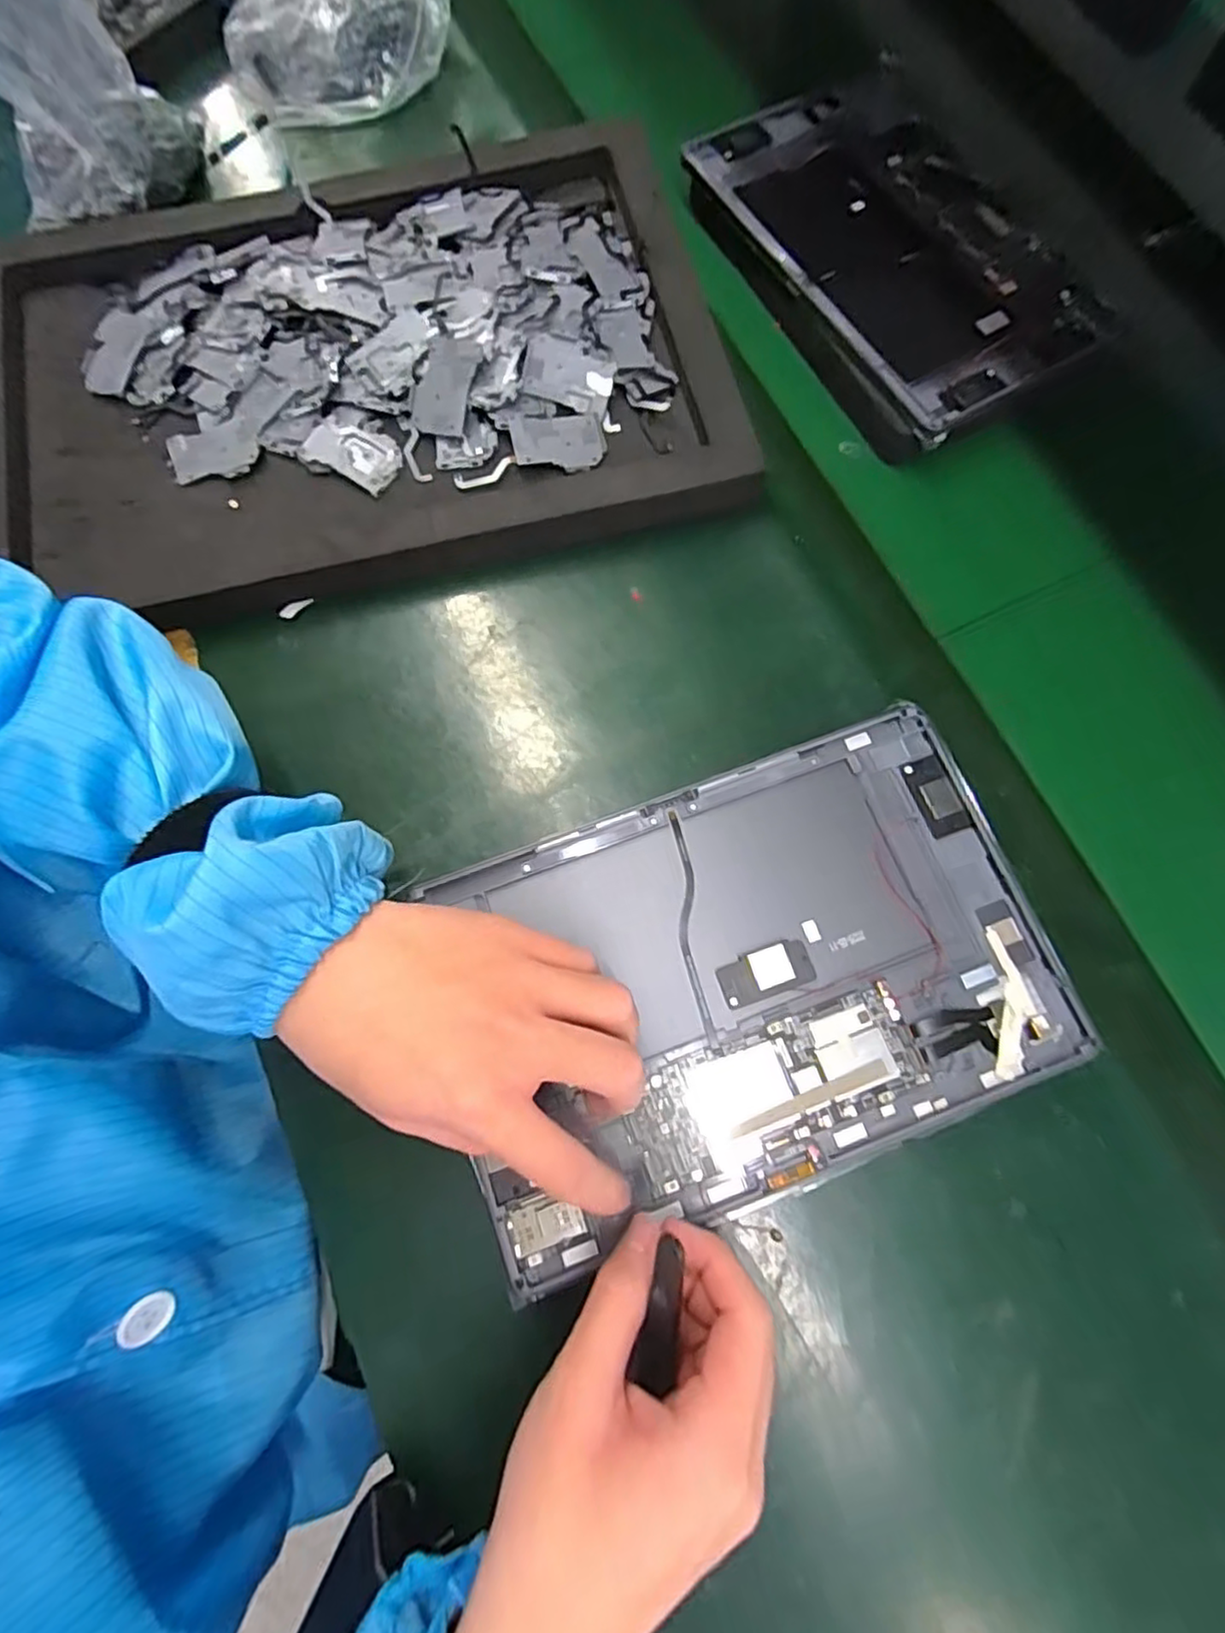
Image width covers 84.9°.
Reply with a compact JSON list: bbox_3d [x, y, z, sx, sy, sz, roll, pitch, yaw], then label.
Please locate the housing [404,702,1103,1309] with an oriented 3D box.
[{"bbox_3d":[0.057,0.067,0.288,0.251,0.008,0.166,-20,77,-5],"label":"housing"}]

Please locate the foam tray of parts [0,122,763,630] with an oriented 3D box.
[{"bbox_3d":[-0.151,-0.256,0.383,0.422,0.030,0.269,-14,77,-4],"label":"foam tray of parts"}]

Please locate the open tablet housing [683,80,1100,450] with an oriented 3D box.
[{"bbox_3d":[0.180,-0.366,0.423,0.171,0.018,0.267,-31,78,-8],"label":"open tablet housing"}]

